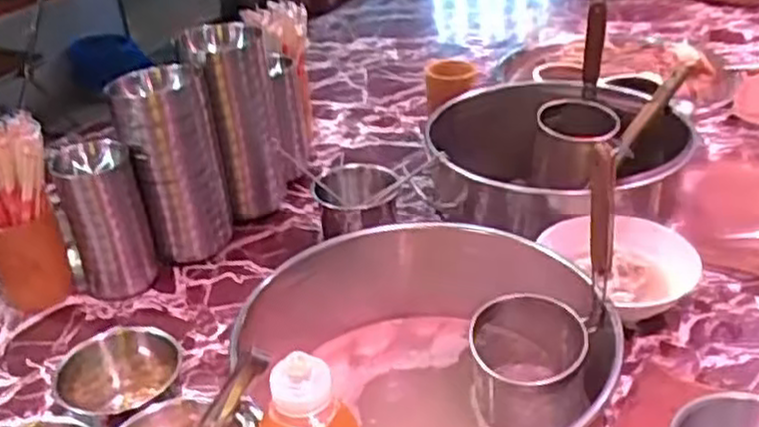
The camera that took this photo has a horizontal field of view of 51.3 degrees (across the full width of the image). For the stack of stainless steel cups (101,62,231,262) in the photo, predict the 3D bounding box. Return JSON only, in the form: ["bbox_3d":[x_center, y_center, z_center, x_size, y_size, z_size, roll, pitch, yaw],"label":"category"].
[{"bbox_3d":[-0.259,-0.055,1.010,0.111,0.238,0.104,-10,31,-10],"label":"stack of stainless steel cups"}]

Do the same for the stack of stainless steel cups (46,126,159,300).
[{"bbox_3d":[-0.330,0.004,0.957,0.087,0.201,0.074,-16,32,-18],"label":"stack of stainless steel cups"}]

